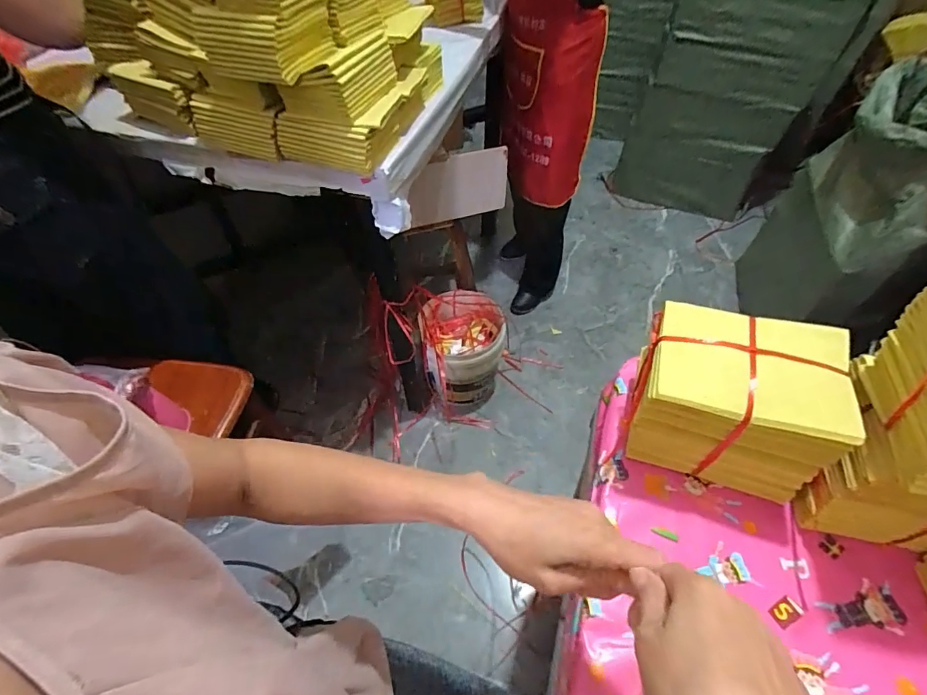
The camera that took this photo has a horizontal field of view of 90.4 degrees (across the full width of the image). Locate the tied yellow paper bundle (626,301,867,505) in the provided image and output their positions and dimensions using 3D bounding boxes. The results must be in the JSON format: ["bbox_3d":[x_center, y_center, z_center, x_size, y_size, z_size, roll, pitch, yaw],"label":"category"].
[{"bbox_3d":[0.269,0.052,0.474,0.169,0.135,0.122,15,54,14],"label":"tied yellow paper bundle"}]

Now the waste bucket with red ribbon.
[{"bbox_3d":[0.000,0.011,1.375,0.228,0.301,0.226,-1,52,2],"label":"waste bucket with red ribbon"}]

